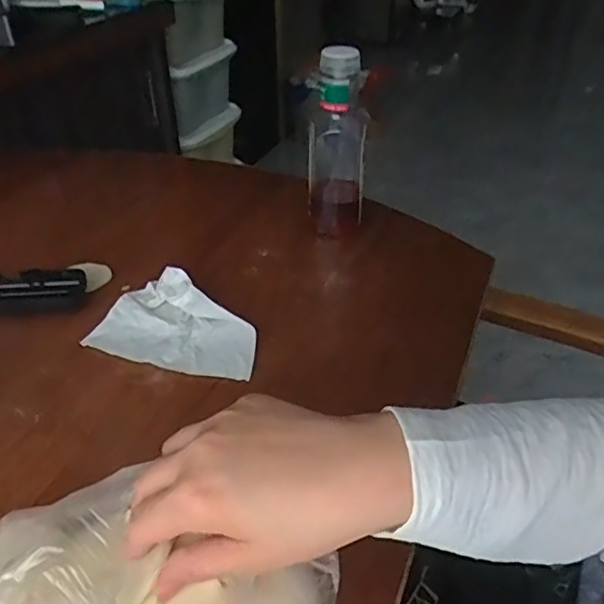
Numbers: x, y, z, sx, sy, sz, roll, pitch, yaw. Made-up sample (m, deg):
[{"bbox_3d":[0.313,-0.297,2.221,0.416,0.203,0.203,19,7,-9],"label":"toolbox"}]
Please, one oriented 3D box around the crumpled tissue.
[{"bbox_3d":[-0.110,0.022,0.542,0.157,0.026,0.099,19,42,23],"label":"crumpled tissue"}]

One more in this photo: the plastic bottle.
[{"bbox_3d":[0.040,-0.175,0.651,0.063,0.207,0.065,1,38,1],"label":"plastic bottle"}]

